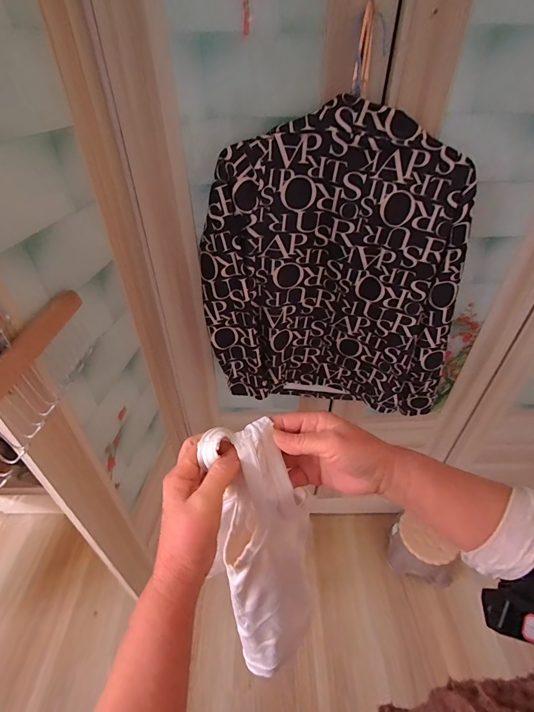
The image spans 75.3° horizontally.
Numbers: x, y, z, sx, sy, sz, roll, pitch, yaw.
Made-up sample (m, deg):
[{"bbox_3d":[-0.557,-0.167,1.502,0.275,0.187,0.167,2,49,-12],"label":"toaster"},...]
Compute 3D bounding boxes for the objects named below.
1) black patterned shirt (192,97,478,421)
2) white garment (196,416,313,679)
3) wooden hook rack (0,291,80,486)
[{"bbox_3d":[0.133,-0.107,0.659,0.504,0.542,0.085,0,40,0],"label":"black patterned shirt"},{"bbox_3d":[0.003,0.220,0.377,0.099,0.344,0.058,-14,27,-16],"label":"white garment"},{"bbox_3d":[-0.273,0.026,0.396,0.030,0.085,0.260,-1,40,-1],"label":"wooden hook rack"}]

